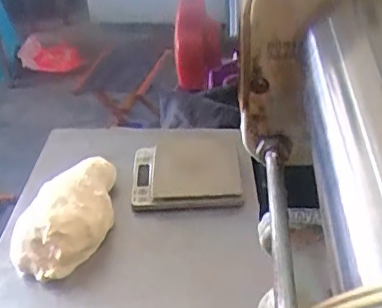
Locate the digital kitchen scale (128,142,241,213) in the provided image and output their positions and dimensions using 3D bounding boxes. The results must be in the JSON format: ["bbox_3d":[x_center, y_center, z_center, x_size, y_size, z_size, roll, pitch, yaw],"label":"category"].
[{"bbox_3d":[-0.005,0.020,0.679,0.122,0.022,0.113,-2,38,2],"label":"digital kitchen scale"}]

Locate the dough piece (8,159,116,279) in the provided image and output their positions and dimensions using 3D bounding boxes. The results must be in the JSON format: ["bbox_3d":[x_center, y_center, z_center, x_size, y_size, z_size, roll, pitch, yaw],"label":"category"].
[{"bbox_3d":[-0.129,0.051,0.614,0.091,0.046,0.171,6,39,13],"label":"dough piece"}]

